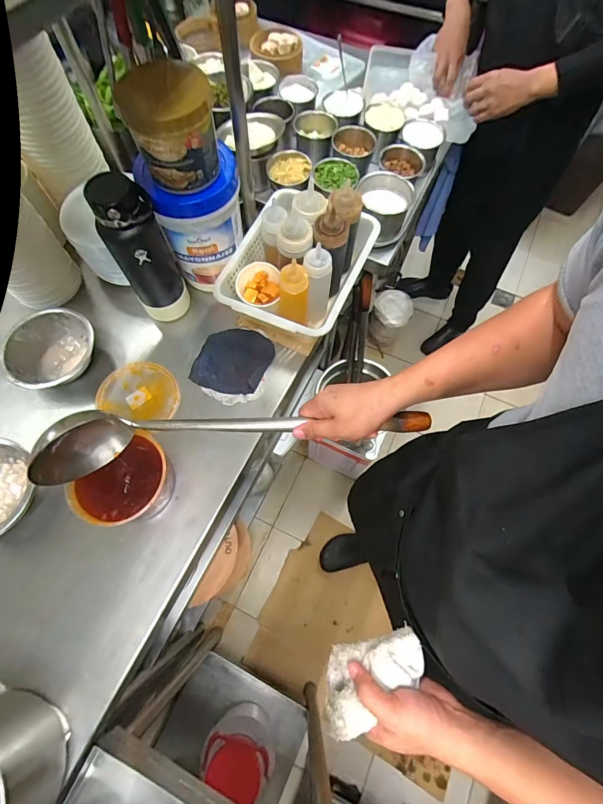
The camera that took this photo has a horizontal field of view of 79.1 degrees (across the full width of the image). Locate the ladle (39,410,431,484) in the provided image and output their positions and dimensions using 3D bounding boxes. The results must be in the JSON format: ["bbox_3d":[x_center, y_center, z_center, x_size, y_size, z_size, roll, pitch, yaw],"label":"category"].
[{"bbox_3d":[-0.091,0.060,0.481,0.503,0.092,0.085,-3,69,7],"label":"ladle"}]

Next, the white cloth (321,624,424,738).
[{"bbox_3d":[0.077,0.306,0.415,0.127,0.043,0.064,-29,72,-11],"label":"white cloth"}]

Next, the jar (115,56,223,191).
[{"bbox_3d":[-0.176,-0.380,0.507,0.115,0.104,0.122,0,69,-1],"label":"jar"}]

